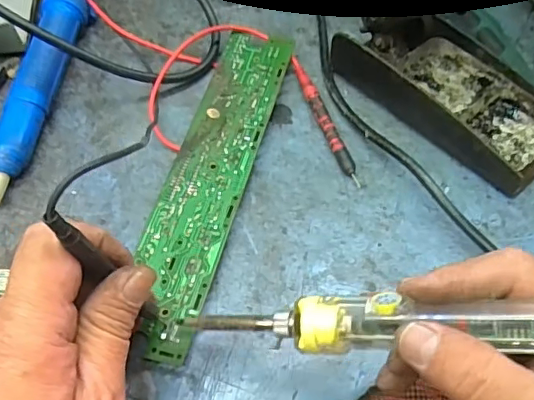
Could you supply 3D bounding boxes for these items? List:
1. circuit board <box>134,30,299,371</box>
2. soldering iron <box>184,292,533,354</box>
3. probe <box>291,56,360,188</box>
[{"bbox_3d":[-0.034,-0.020,0.360,0.051,0.006,0.244,10,58,8],"label":"circuit board"},{"bbox_3d":[0.068,0.052,0.236,0.217,0.020,0.021,-4,53,21],"label":"soldering iron"},{"bbox_3d":[0.039,-0.057,0.391,0.009,0.011,0.114,-16,57,-9],"label":"probe"}]

